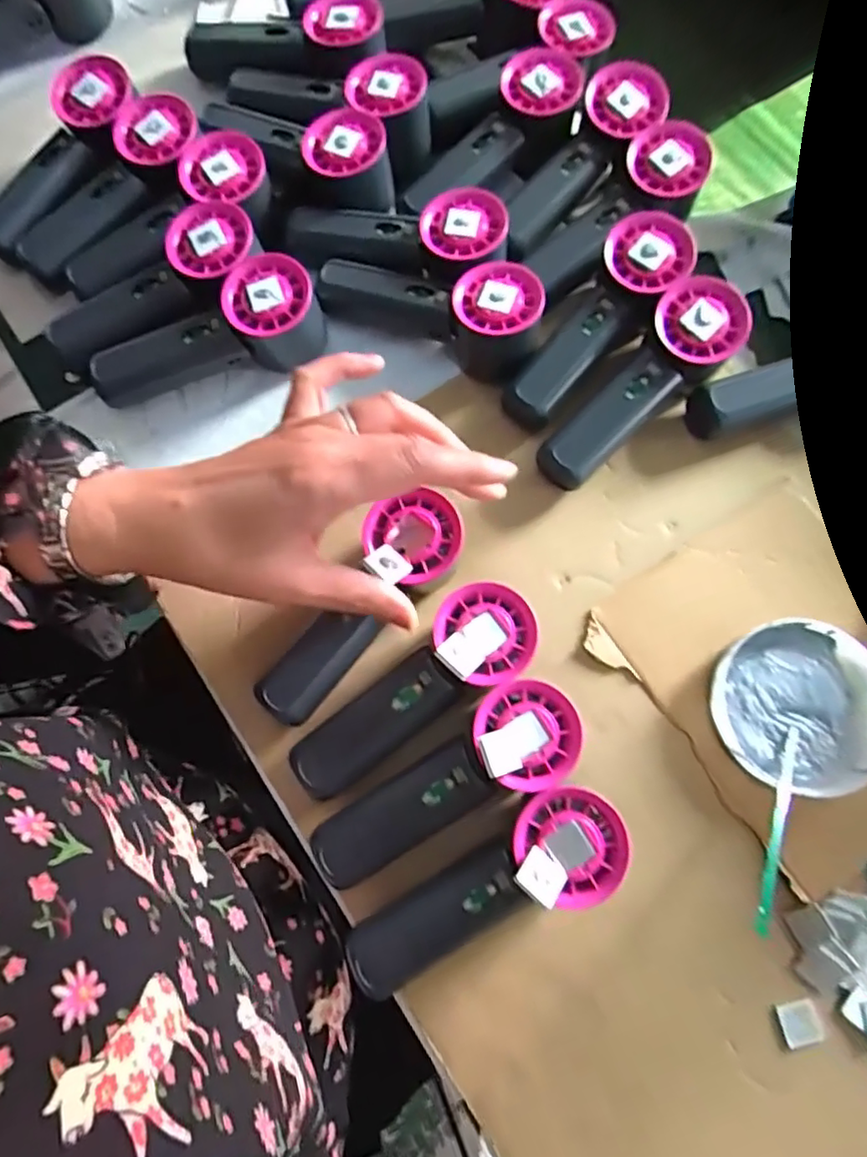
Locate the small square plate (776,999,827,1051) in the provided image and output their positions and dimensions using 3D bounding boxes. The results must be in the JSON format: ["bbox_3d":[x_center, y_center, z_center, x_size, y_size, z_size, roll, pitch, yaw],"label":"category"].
[{"bbox_3d":[0.201,0.243,0.330,0.021,0.004,0.020,-15,71,-5],"label":"small square plate"}]

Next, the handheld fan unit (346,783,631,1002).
[{"bbox_3d":[0.026,0.161,0.308,0.154,0.031,0.052,-32,72,4],"label":"handheld fan unit"}]

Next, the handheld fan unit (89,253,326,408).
[{"bbox_3d":[-0.152,-0.161,0.405,0.151,0.060,0.059,-9,70,-3],"label":"handheld fan unit"}]

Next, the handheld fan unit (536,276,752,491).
[{"bbox_3d":[0.133,-0.122,0.395,0.157,0.039,0.051,-45,75,1],"label":"handheld fan unit"}]

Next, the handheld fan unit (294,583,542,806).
[{"bbox_3d":[-0.012,0.063,0.335,0.156,0.033,0.050,-39,74,2],"label":"handheld fan unit"}]

